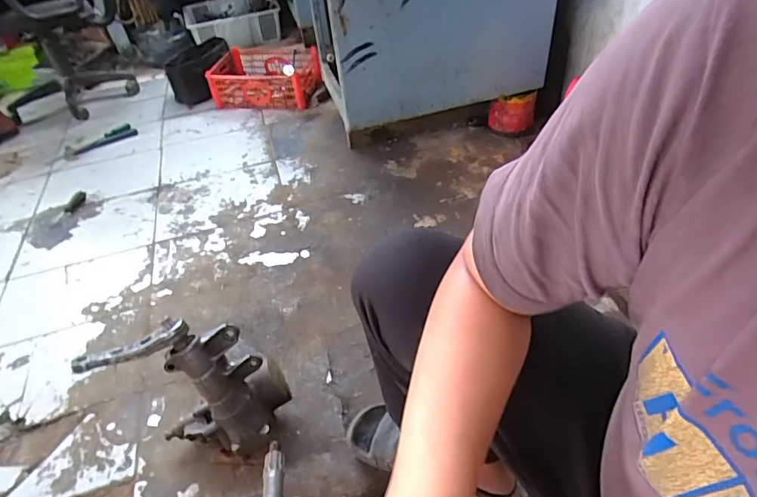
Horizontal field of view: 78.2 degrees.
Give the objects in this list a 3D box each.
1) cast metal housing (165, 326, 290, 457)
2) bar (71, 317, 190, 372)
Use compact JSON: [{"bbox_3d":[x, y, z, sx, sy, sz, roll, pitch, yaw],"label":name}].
[{"bbox_3d":[-0.284,0.249,0.850,0.188,0.214,0.153,12,45,13],"label":"cast metal housing"},{"bbox_3d":[-0.398,0.158,0.748,0.173,0.034,0.038,-19,45,-14],"label":"bar"}]

